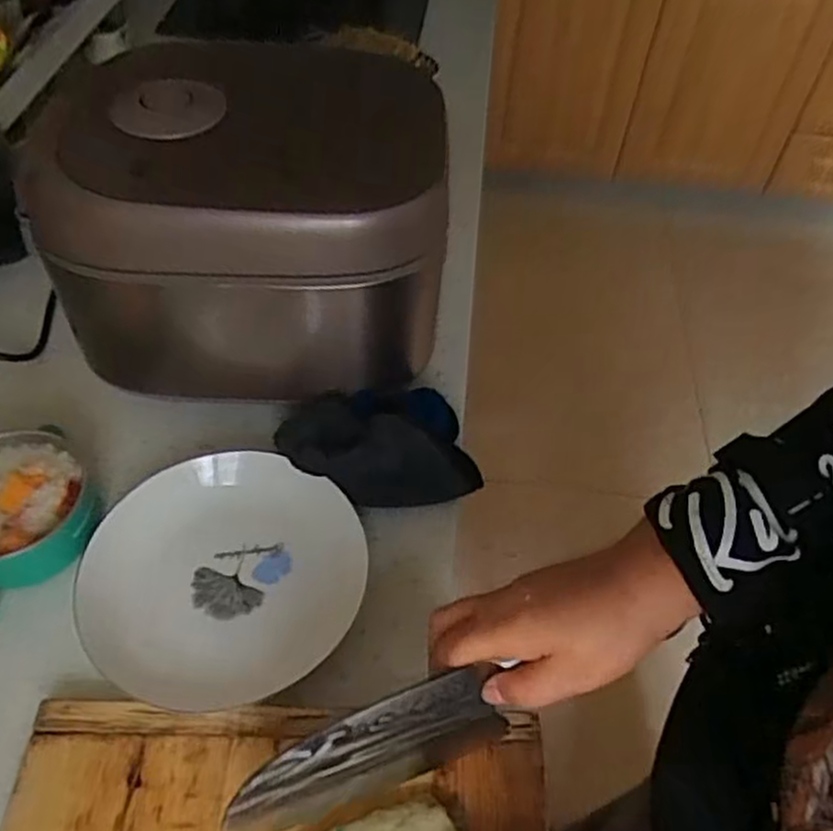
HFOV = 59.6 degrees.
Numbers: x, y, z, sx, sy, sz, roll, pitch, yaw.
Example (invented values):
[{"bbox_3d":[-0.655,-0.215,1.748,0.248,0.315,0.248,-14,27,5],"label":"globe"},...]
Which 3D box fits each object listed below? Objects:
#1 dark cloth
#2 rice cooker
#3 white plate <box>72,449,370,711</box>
[{"bbox_3d":[-0.031,0.020,0.579,0.150,0.050,0.097,-13,53,-12],"label":"dark cloth"},{"bbox_3d":[-0.126,-0.166,0.606,0.295,0.185,0.242,0,51,-2],"label":"rice cooker"},{"bbox_3d":[-0.137,0.112,0.521,0.177,0.038,0.186,1,51,-1],"label":"white plate"}]

